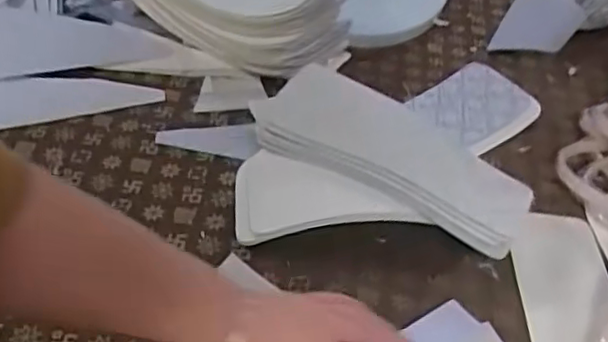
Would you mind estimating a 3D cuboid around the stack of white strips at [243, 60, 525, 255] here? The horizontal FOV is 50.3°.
[{"bbox_3d":[0.084,-0.010,0.704,0.305,0.082,0.217,7,45,1],"label":"stack of white strips"}]

